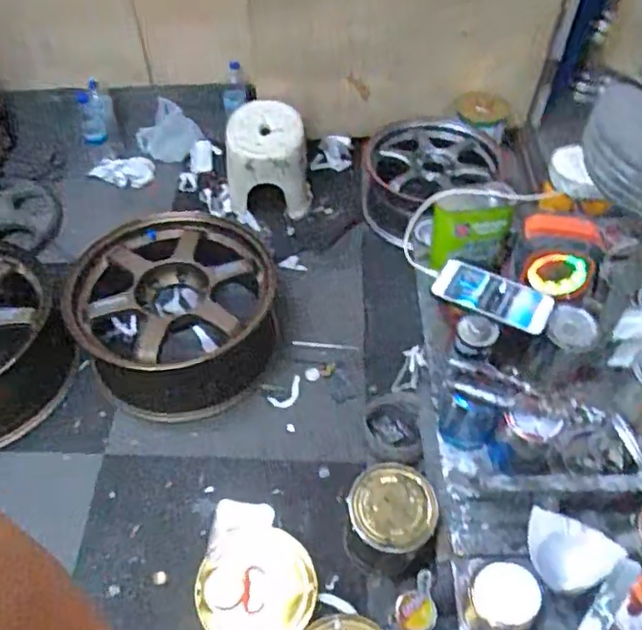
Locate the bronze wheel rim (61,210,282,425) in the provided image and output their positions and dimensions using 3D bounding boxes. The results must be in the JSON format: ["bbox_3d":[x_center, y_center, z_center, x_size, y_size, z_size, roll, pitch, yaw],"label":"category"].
[{"bbox_3d":[-0.356,-0.015,1.573,0.481,0.259,0.509,-6,51,-2],"label":"bronze wheel rim"}]

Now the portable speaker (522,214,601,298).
[{"bbox_3d":[0.333,-0.095,0.888,0.105,0.101,0.113,9,52,10],"label":"portable speaker"}]

